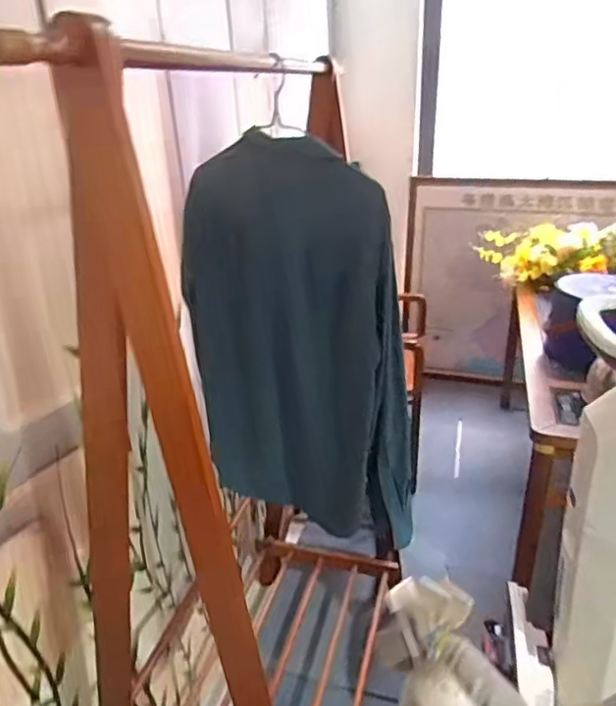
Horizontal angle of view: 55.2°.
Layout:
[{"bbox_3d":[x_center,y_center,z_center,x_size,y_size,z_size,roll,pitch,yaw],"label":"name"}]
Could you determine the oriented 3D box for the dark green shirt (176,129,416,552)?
[{"bbox_3d":[-0.028,-0.004,1.105,0.478,0.702,0.097,18,30,37],"label":"dark green shirt"}]

